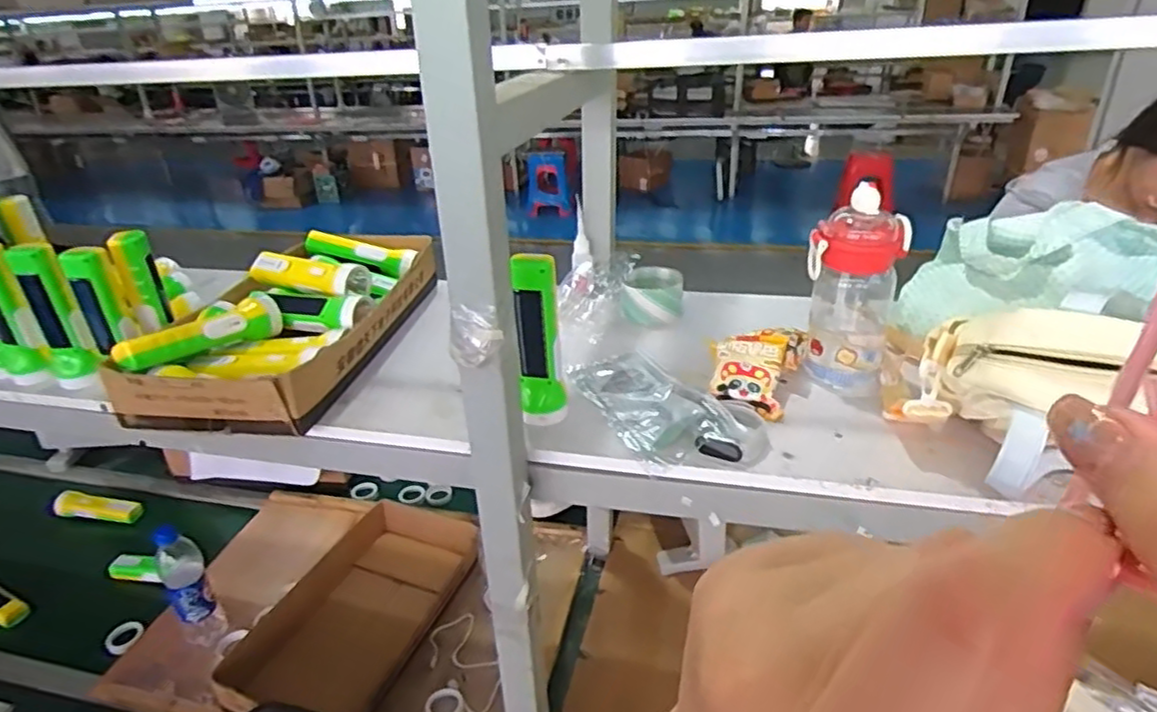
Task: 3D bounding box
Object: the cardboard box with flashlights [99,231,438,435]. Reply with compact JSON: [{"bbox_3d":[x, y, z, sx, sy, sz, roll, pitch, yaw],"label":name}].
[{"bbox_3d":[-0.350,-0.052,0.849,0.221,0.081,0.413,1,29,9],"label":"cardboard box with flashlights"}]

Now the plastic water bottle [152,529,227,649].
[{"bbox_3d":[-0.638,0.376,1.101,0.068,0.229,0.085,-28,36,-37],"label":"plastic water bottle"}]

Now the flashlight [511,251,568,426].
[{"bbox_3d":[-0.040,-0.016,0.658,0.049,0.170,0.051,-6,28,-5],"label":"flashlight"}]

